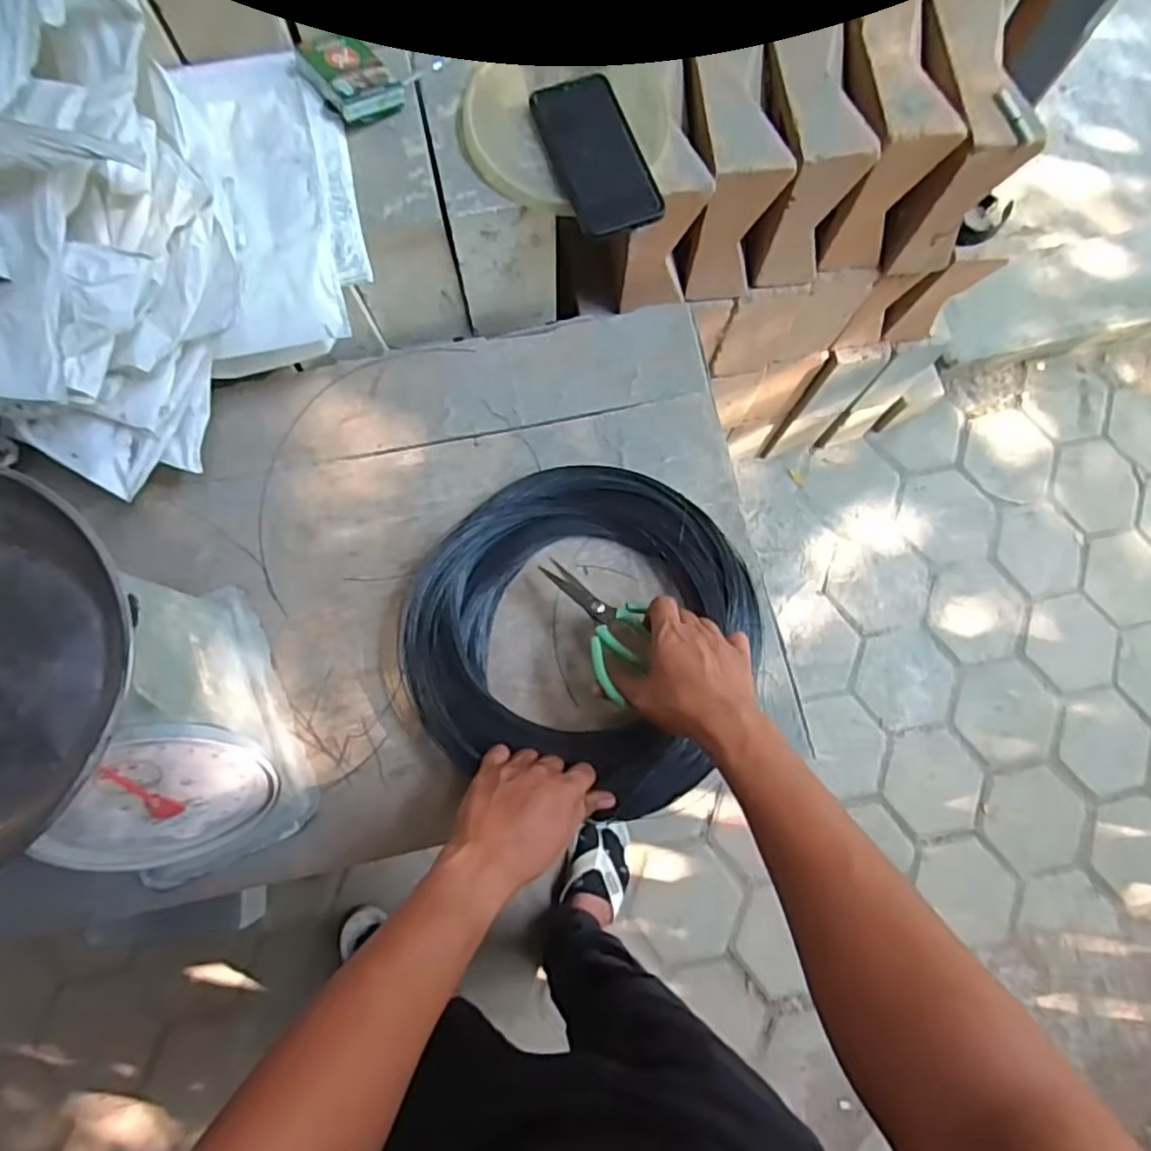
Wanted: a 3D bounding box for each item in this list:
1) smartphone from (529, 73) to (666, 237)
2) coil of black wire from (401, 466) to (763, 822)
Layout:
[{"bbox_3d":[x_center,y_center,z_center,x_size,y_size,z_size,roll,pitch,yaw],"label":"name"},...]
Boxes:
[{"bbox_3d":[0.018,-0.381,0.616,0.079,0.018,0.153,-19,78,-5],"label":"smartphone"},{"bbox_3d":[0.006,0.045,0.666,0.319,0.047,0.308,0,77,-1],"label":"coil of black wire"}]

